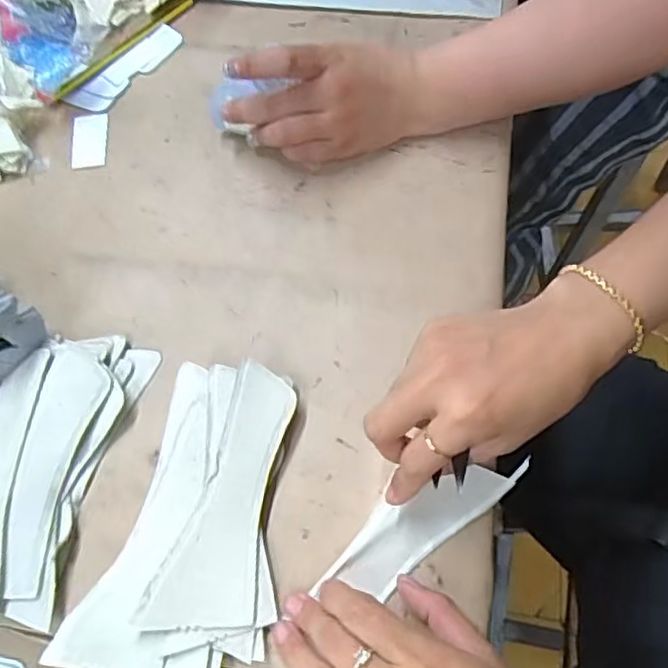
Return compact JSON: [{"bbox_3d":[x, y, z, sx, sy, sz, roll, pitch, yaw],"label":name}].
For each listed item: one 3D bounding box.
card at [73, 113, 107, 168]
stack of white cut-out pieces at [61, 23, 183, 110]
[{"bbox_3d":[-0.198,-0.158,0.510,0.027,0.004,0.054,-8,65,0],"label":"card"},{"bbox_3d":[-0.177,-0.228,0.541,0.035,0.004,0.109,41,74,19],"label":"stack of white cut-out pieces"}]

